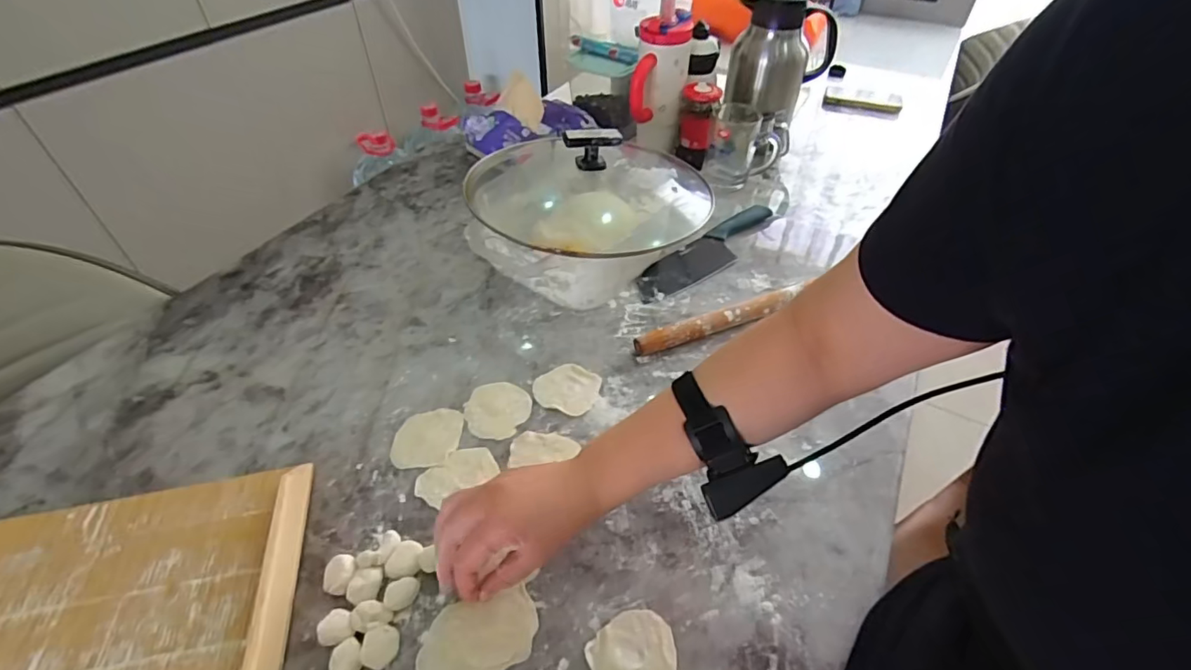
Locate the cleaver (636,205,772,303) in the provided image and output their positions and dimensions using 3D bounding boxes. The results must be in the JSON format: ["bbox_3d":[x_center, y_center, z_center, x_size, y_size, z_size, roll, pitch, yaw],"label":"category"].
[{"bbox_3d":[0.170,-0.125,0.790,0.291,0.012,0.062,-33,54,-29],"label":"cleaver"}]

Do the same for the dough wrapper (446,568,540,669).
[{"bbox_3d":[-0.081,0.236,0.430,0.068,0.010,0.053,-13,47,-13],"label":"dough wrapper"}]

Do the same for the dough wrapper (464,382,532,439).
[{"bbox_3d":[-0.108,0.079,0.588,0.070,0.004,0.073,0,45,0],"label":"dough wrapper"}]

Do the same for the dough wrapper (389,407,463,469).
[{"bbox_3d":[-0.175,0.106,0.561,0.066,0.004,0.067,-3,45,-4],"label":"dough wrapper"}]

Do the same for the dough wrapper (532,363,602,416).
[{"bbox_3d":[-0.033,0.058,0.610,0.071,0.004,0.065,0,45,0],"label":"dough wrapper"}]

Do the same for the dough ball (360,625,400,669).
[{"bbox_3d":[-0.168,0.244,0.421,0.027,0.012,0.028,0,45,0],"label":"dough ball"}]

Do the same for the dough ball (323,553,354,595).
[{"bbox_3d":[-0.217,0.204,0.458,0.026,0.015,0.031,-13,47,-13],"label":"dough ball"}]

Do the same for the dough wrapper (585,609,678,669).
[{"bbox_3d":[0.033,0.251,0.422,0.067,0.004,0.065,0,45,0],"label":"dough wrapper"}]

